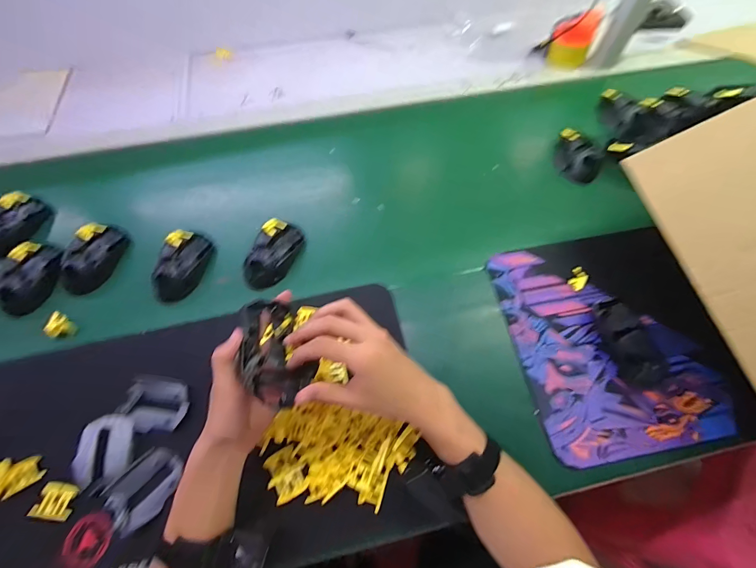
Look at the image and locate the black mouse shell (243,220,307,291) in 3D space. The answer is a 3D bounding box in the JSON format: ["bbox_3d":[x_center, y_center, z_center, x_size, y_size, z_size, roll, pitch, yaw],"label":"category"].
[{"bbox_3d":[-0.157,-0.048,0.538,0.062,0.033,0.119,15,65,7],"label":"black mouse shell"}]

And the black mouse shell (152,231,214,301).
[{"bbox_3d":[-0.293,-0.030,0.527,0.063,0.030,0.113,5,64,2],"label":"black mouse shell"}]

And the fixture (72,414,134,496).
[{"bbox_3d":[-0.320,0.199,0.414,0.059,0.016,0.081,-1,64,-1],"label":"fixture"}]

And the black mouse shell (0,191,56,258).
[{"bbox_3d":[-0.583,-0.097,0.563,0.063,0.038,0.113,8,64,3],"label":"black mouse shell"}]

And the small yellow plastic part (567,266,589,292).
[{"bbox_3d":[0.291,-0.008,0.508,0.036,0.007,0.026,-42,72,-17],"label":"small yellow plastic part"}]

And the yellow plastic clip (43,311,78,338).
[{"bbox_3d":[-0.447,0.060,0.494,0.017,0.036,0.033,1,60,30],"label":"yellow plastic clip"}]

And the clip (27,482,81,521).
[{"bbox_3d":[-0.364,0.246,0.398,0.040,0.011,0.036,5,66,2],"label":"clip"}]

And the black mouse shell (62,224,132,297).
[{"bbox_3d":[-0.434,-0.043,0.539,0.057,0.033,0.119,7,64,3],"label":"black mouse shell"}]

